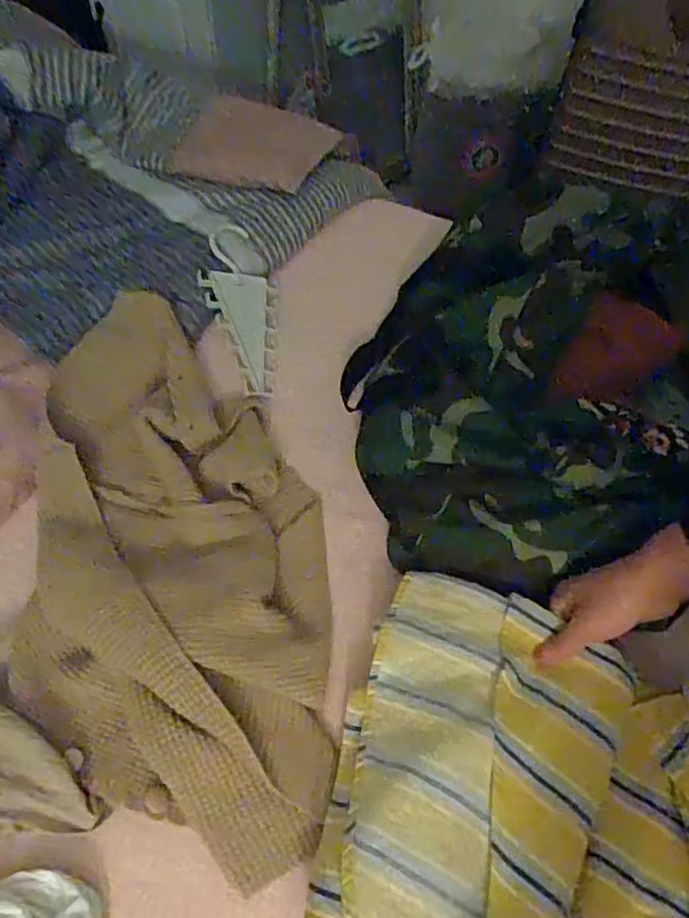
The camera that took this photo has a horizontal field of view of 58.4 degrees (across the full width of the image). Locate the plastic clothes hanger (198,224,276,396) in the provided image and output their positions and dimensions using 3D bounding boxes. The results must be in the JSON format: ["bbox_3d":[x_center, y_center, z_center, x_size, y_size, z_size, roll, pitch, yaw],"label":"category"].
[{"bbox_3d":[-0.123,-0.185,0.747,0.083,0.027,0.238,-13,73,-12],"label":"plastic clothes hanger"}]

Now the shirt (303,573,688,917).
[{"bbox_3d":[0.149,0.280,0.456,0.327,0.065,0.308,20,57,10],"label":"shirt"}]

